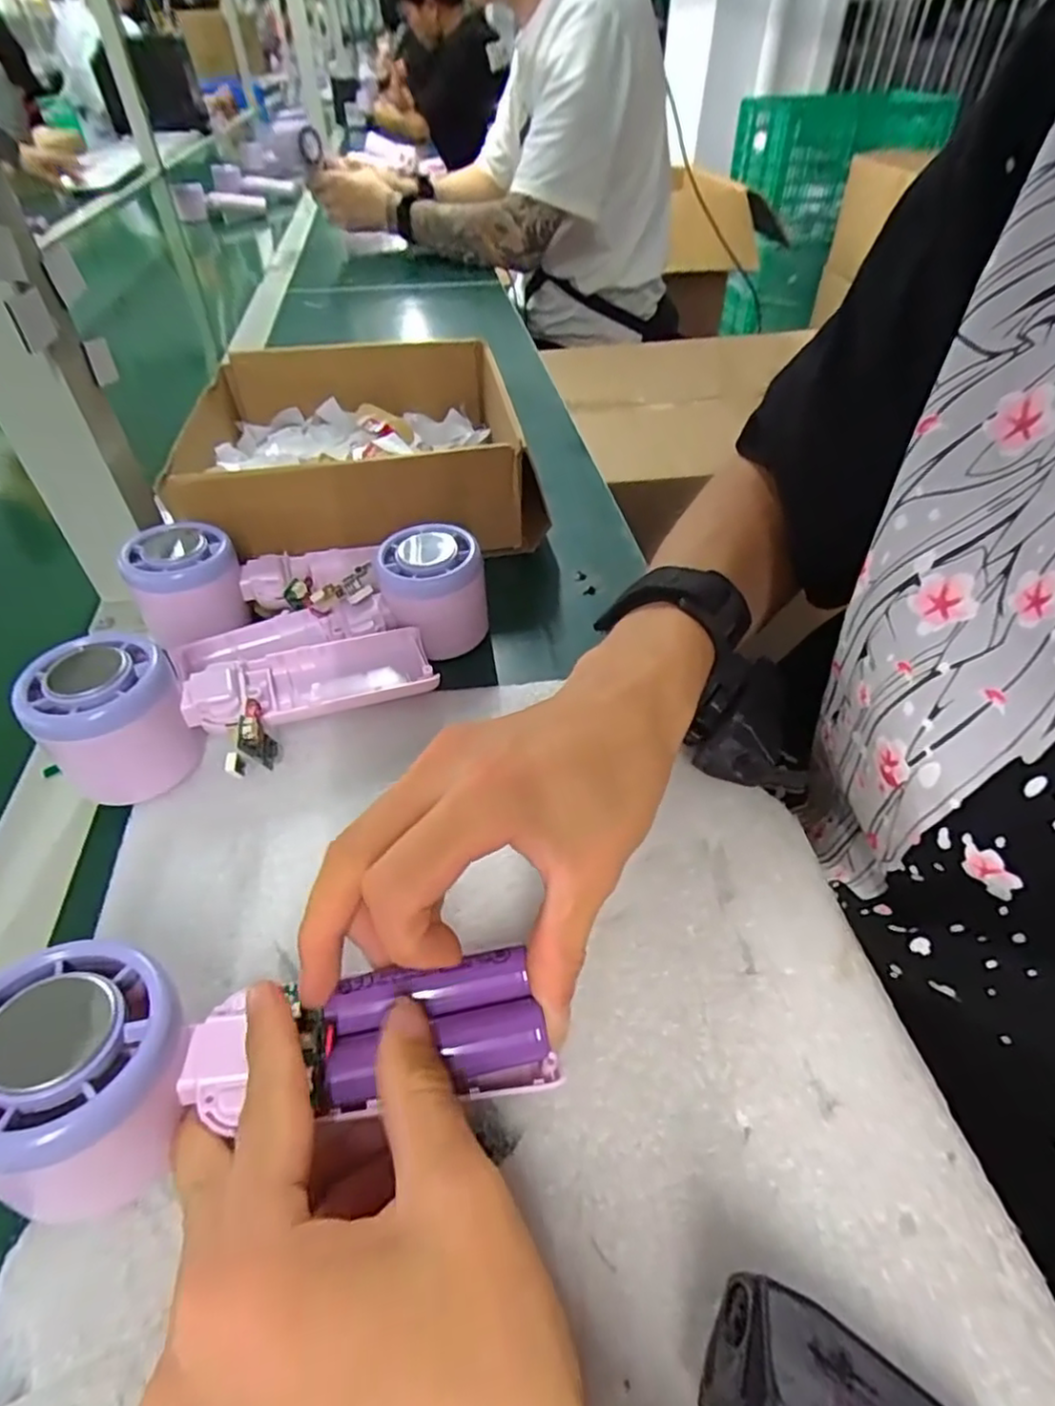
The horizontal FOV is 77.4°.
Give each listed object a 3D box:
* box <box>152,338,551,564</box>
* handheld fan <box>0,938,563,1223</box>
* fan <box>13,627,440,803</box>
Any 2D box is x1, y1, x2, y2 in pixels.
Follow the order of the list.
[{"bbox_3d":[-0.118,-0.182,0.461,0.210,0.068,0.211,-11,46,-10],"label":"box"},{"bbox_3d":[-0.075,0.108,0.200,0.158,0.052,0.057,1,44,-16],"label":"handheld fan"},{"bbox_3d":[-0.124,-0.007,0.299,0.158,0.057,0.058,-22,49,-20],"label":"fan"}]

